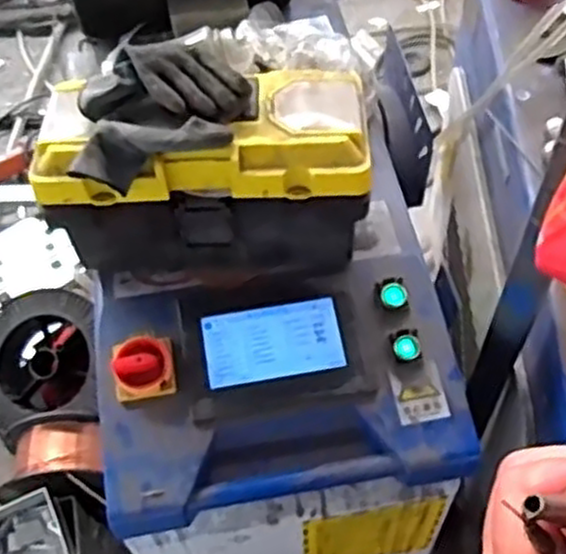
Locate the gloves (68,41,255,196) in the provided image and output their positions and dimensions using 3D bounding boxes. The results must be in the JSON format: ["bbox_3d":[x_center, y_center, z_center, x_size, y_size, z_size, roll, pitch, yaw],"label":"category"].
[{"bbox_3d":[-0.128,-0.176,0.801,0.185,0.054,0.125,-16,57,-8],"label":"gloves"}]

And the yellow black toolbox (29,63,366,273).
[{"bbox_3d":[-0.081,-0.115,0.890,0.351,0.201,0.159,-6,56,-1],"label":"yellow black toolbox"}]

